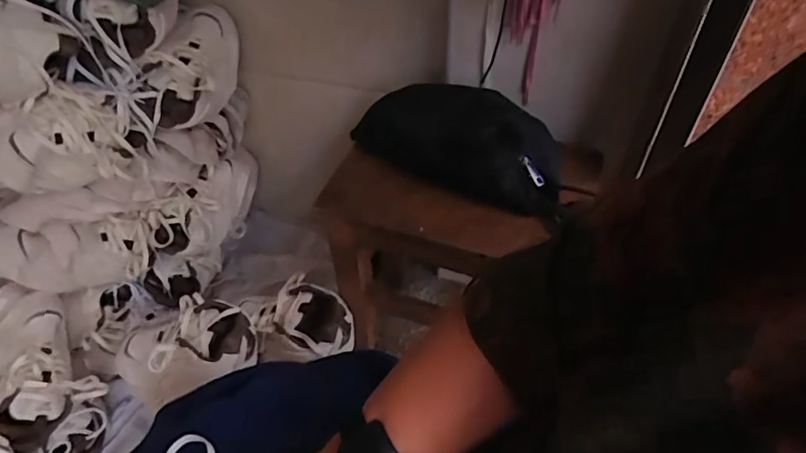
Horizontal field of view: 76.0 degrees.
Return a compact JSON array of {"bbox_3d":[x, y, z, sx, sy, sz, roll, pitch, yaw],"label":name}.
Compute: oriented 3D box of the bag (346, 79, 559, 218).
[{"bbox_3d":[0.080,-0.111,0.666,0.267,0.069,0.127,22,51,20],"label":"bag"}]

